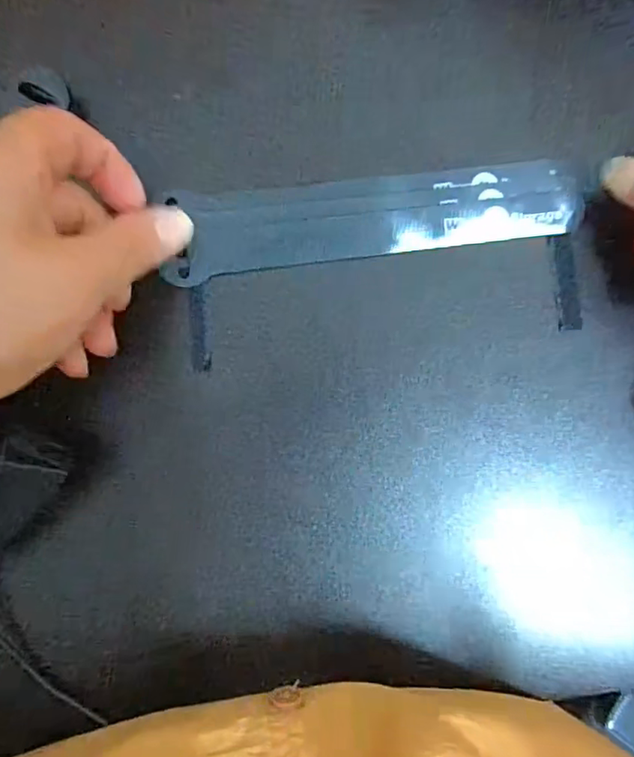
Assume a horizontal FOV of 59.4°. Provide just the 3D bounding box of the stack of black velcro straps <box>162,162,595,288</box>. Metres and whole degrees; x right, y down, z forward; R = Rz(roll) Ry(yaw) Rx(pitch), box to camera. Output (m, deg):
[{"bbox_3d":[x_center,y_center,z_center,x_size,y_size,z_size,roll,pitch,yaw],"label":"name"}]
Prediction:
[{"bbox_3d":[0.027,-0.074,0.269,0.196,0.020,0.036,-8,86,-1],"label":"stack of black velcro straps"}]

